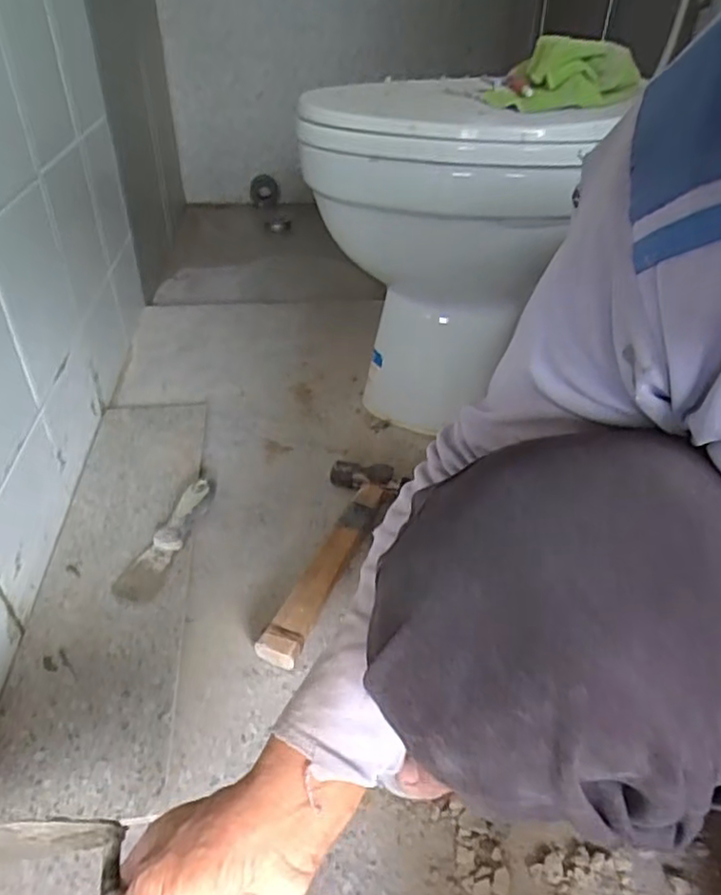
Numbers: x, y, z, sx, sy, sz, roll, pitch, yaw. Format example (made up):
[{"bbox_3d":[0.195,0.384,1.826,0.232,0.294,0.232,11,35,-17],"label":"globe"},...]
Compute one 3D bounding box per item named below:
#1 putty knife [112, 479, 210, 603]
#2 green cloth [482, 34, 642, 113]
[{"bbox_3d":[-0.219,0.103,0.714,0.048,0.015,0.167,13,50,12],"label":"putty knife"},{"bbox_3d":[0.225,-0.410,0.690,0.143,0.062,0.124,16,39,20],"label":"green cloth"}]

